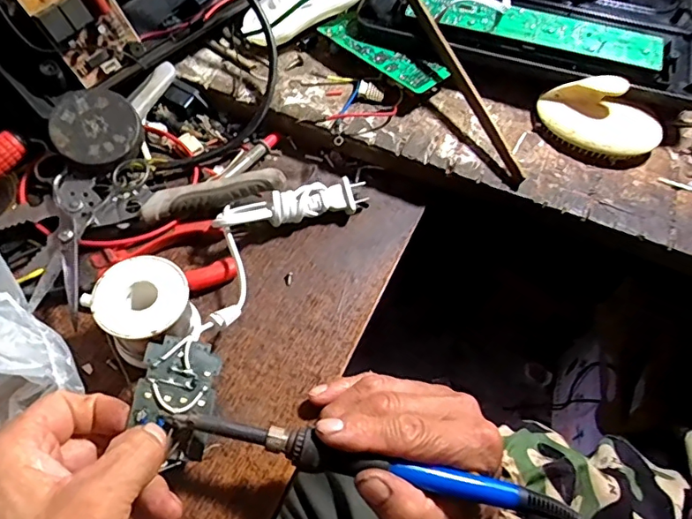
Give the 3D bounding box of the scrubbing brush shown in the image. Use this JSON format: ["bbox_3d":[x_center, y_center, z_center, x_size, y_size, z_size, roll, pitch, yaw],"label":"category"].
[{"bbox_3d":[0.197,-0.107,0.394,0.096,0.038,0.054,21,61,7],"label":"scrubbing brush"}]

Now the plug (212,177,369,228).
[{"bbox_3d":[-0.037,-0.040,0.374,0.111,0.029,0.025,-16,63,-13],"label":"plug"}]

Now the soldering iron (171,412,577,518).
[{"bbox_3d":[0.012,0.106,0.265,0.206,0.018,0.017,13,60,1],"label":"soldering iron"}]

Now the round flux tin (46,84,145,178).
[{"bbox_3d":[-0.174,-0.090,0.363,0.056,0.015,0.059,3,76,-11],"label":"round flux tin"}]

